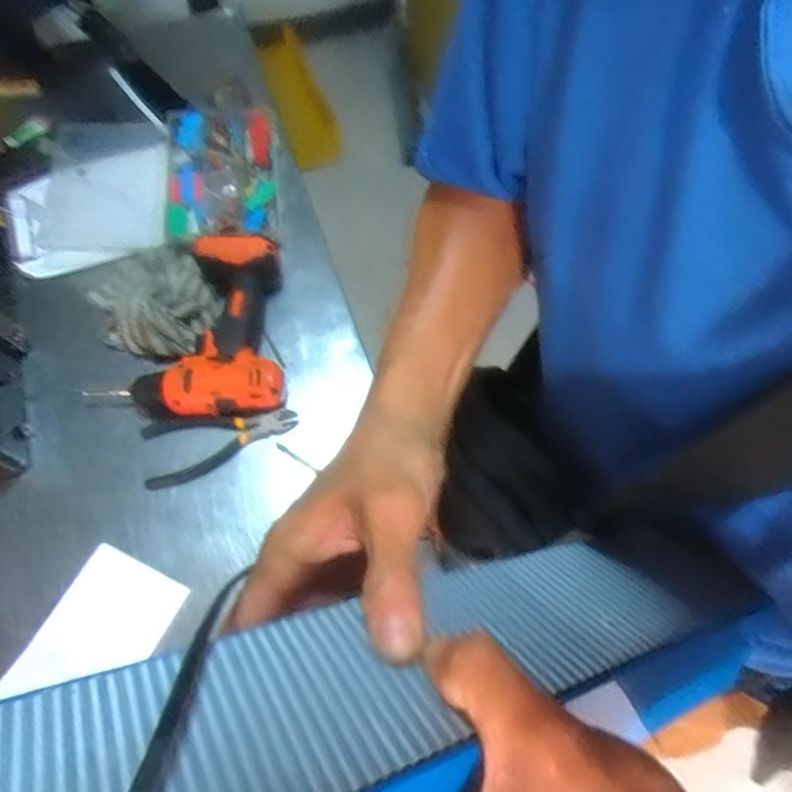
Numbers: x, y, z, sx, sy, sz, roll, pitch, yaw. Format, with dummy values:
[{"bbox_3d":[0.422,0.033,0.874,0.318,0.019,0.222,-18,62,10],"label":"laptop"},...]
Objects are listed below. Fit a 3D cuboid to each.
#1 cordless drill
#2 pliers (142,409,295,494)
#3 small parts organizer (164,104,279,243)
[{"bbox_3d":[-0.204,-0.071,0.580,0.167,0.063,0.183,-5,67,-3],"label":"cordless drill"},{"bbox_3d":[-0.175,0.046,0.558,0.148,0.013,0.069,-10,67,-5],"label":"pliers"},{"bbox_3d":[-0.213,-0.279,0.676,0.132,0.051,0.243,-6,67,-4],"label":"small parts organizer"}]

